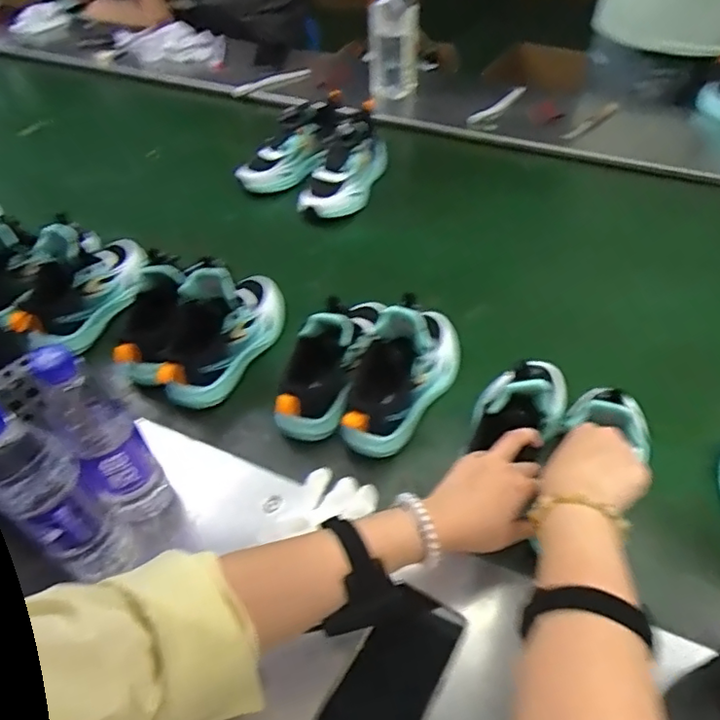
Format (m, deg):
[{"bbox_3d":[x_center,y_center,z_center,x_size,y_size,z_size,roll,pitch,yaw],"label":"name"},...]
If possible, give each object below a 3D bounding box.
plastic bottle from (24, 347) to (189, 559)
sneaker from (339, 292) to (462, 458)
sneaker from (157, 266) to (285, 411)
[{"bbox_3d":[-0.236,0.074,0.531,0.058,0.237,0.066,-32,53,-22],"label":"plastic bottle"},{"bbox_3d":[0.044,-0.002,0.654,0.087,0.122,0.211,25,55,24],"label":"sneaker"},{"bbox_3d":[-0.176,-0.049,0.709,0.088,0.124,0.213,16,52,18],"label":"sneaker"}]

